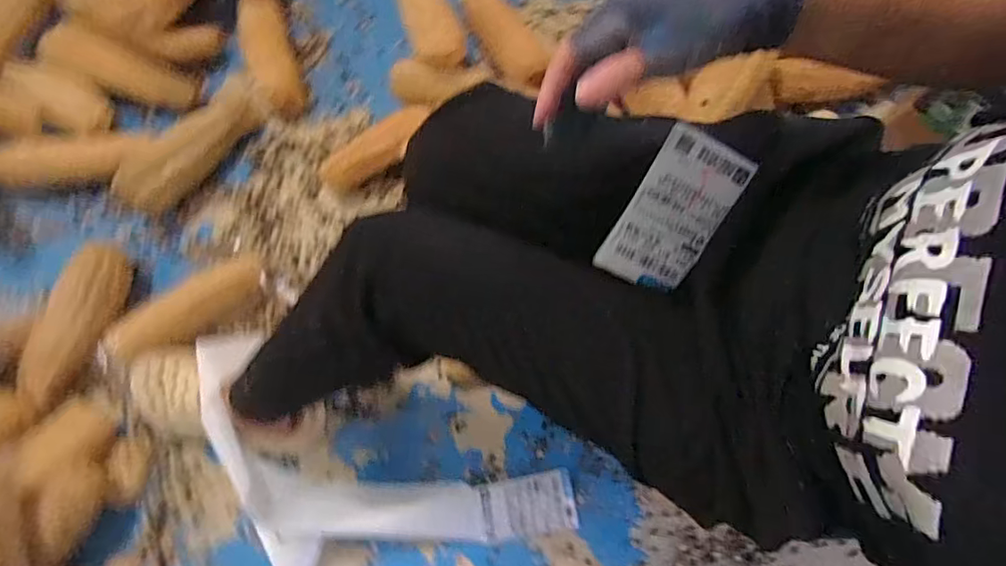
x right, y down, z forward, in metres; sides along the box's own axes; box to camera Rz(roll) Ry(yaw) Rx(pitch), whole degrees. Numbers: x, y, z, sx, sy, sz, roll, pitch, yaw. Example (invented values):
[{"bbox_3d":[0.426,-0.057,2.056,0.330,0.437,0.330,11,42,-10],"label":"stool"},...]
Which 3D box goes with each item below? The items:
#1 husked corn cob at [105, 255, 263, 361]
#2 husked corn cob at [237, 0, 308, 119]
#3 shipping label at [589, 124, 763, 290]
[{"bbox_3d":[-0.453,0.034,0.778,0.224,0.064,0.071,-33,79,-8],"label":"husked corn cob"},{"bbox_3d":[-0.396,-0.384,0.904,0.079,0.064,0.211,-18,77,-5],"label":"husked corn cob"},{"bbox_3d":[0.142,-0.056,0.445,0.076,0.004,0.131,25,111,-10],"label":"shipping label"}]

